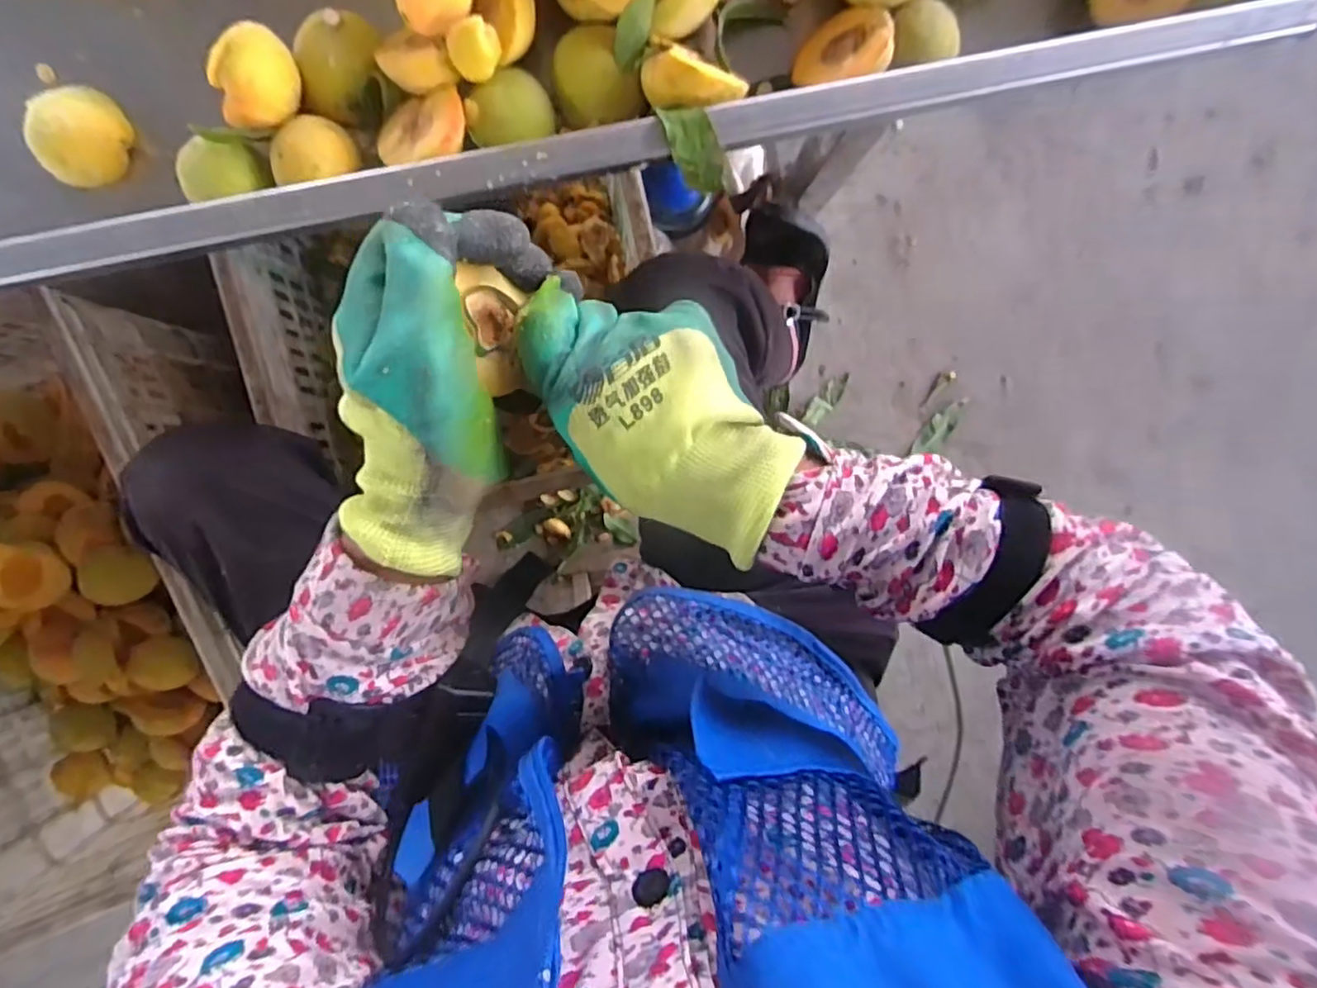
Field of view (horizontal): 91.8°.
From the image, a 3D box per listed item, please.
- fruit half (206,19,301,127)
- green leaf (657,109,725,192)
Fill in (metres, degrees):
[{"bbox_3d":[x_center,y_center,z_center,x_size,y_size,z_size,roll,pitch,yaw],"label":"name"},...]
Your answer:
[{"bbox_3d":[-0.232,-0.241,0.369,0.051,0.019,0.046,-46,136,-18],"label":"fruit half"},{"bbox_3d":[0.021,-0.203,0.379,0.027,0.030,0.043,-25,96,-1],"label":"green leaf"}]

